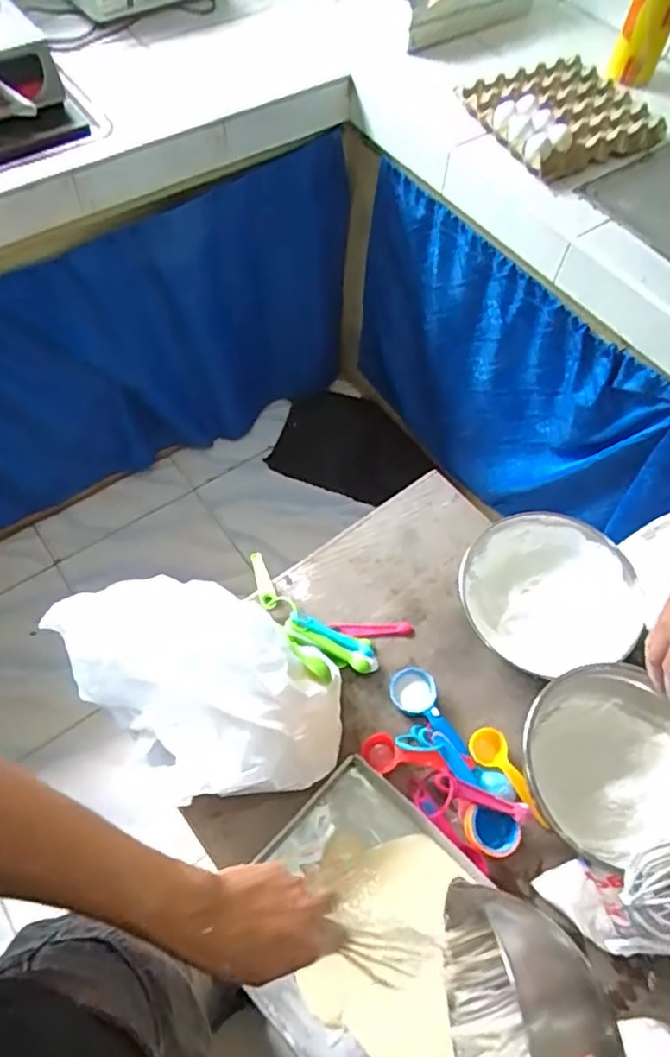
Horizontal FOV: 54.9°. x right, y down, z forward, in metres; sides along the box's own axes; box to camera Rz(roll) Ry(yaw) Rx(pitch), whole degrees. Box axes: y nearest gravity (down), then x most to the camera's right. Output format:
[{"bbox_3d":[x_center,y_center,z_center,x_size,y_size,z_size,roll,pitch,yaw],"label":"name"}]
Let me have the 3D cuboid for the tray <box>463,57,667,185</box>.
[{"bbox_3d":[0.425,-0.774,1.198,0.301,0.050,0.282,-24,64,-16],"label":"tray"}]

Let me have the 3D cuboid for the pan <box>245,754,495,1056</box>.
[{"bbox_3d":[0.067,0.489,0.741,0.357,0.058,0.266,39,65,18],"label":"pan"}]

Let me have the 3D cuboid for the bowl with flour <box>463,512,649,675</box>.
[{"bbox_3d":[0.304,0.088,0.908,0.212,0.092,0.227,1,60,-2],"label":"bowl with flour"}]

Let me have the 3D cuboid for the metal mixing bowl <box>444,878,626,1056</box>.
[{"bbox_3d":[0.172,0.419,0.558,0.111,0.183,0.180,-3,60,-5],"label":"metal mixing bowl"}]

